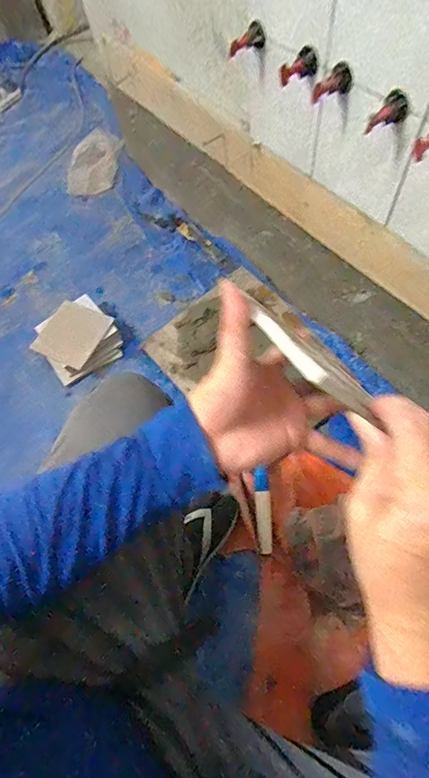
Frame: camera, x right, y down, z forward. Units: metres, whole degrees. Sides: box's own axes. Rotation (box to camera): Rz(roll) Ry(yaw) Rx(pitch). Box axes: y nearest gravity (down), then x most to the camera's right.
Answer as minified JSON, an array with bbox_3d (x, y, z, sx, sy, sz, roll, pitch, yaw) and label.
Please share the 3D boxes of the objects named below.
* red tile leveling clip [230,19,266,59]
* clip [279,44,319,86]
[{"bbox_3d":[0.043,-0.475,0.551,0.050,0.027,0.022,-30,67,5],"label":"red tile leveling clip"},{"bbox_3d":[0.109,-0.407,0.507,0.031,0.027,0.050,34,72,19],"label":"clip"}]

